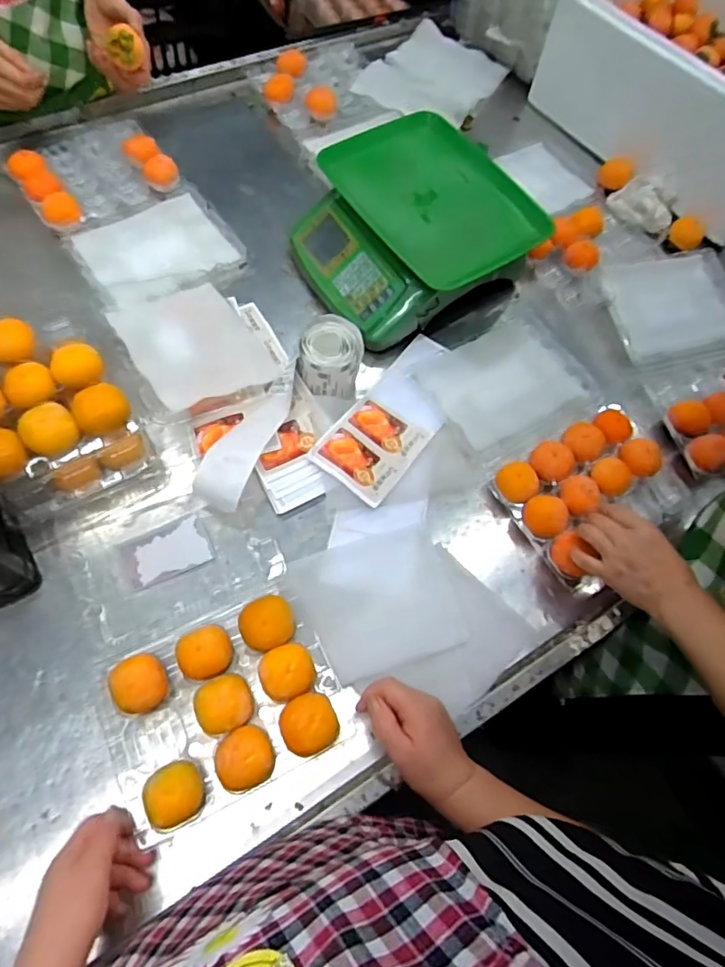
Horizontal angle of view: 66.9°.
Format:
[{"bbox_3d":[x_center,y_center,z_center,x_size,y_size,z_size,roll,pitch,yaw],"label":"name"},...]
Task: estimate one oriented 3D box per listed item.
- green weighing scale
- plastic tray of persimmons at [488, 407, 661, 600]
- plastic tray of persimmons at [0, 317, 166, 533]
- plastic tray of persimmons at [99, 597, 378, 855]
[{"bbox_3d":[0.065,-0.368,0.794,0.309,0.104,0.295,-22,69,-13],"label":"green weighing scale"},{"bbox_3d":[0.293,0.010,0.700,0.217,0.058,0.174,-29,71,-16],"label":"plastic tray of persimmons"},{"bbox_3d":[-0.364,-0.084,0.639,0.173,0.093,0.255,-26,71,-15],"label":"plastic tray of persimmons"},{"bbox_3d":[-0.139,0.222,0.554,0.216,0.057,0.171,-24,70,-12],"label":"plastic tray of persimmons"}]

